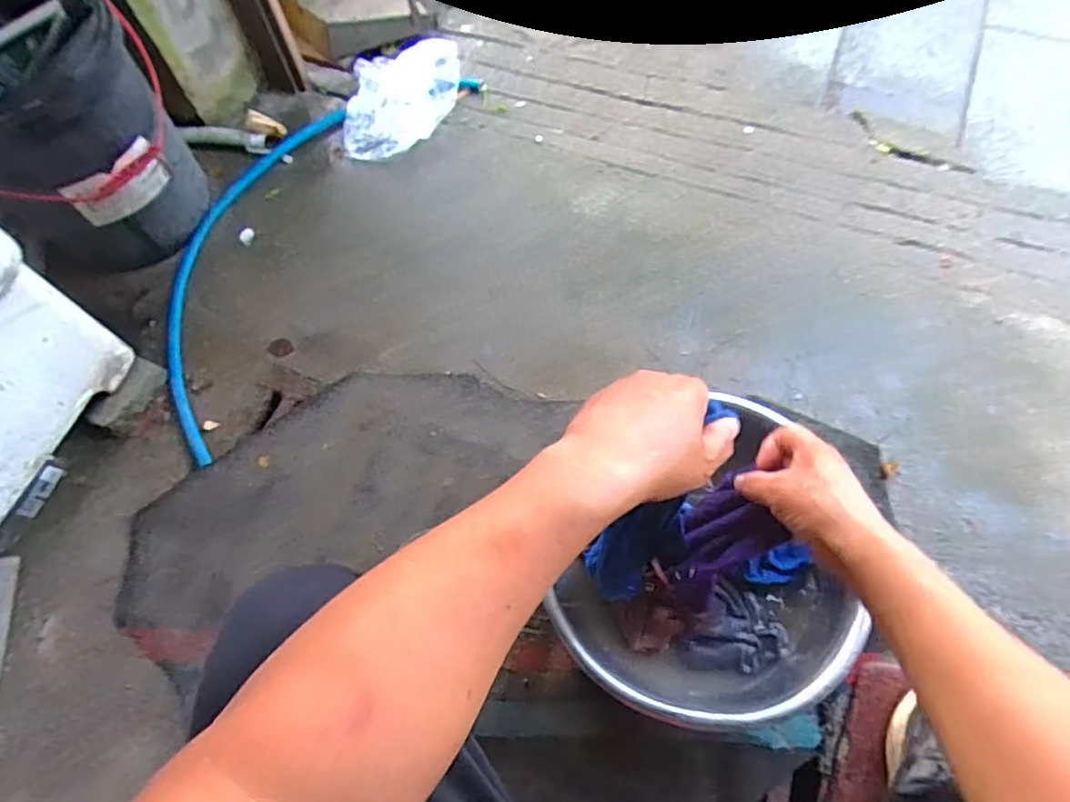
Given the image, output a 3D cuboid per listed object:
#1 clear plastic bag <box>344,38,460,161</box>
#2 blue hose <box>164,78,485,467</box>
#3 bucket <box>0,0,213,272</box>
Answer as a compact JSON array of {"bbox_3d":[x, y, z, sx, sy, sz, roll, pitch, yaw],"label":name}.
[{"bbox_3d":[-0.263,-0.608,1.205,0.219,0.070,0.295,-3,66,1],"label":"clear plastic bag"},{"bbox_3d":[-0.440,-0.349,1.103,0.287,0.036,0.927,23,67,10],"label":"blue hose"},{"bbox_3d":[-0.687,-0.374,0.914,0.287,0.405,0.287,38,72,17],"label":"bucket"}]

